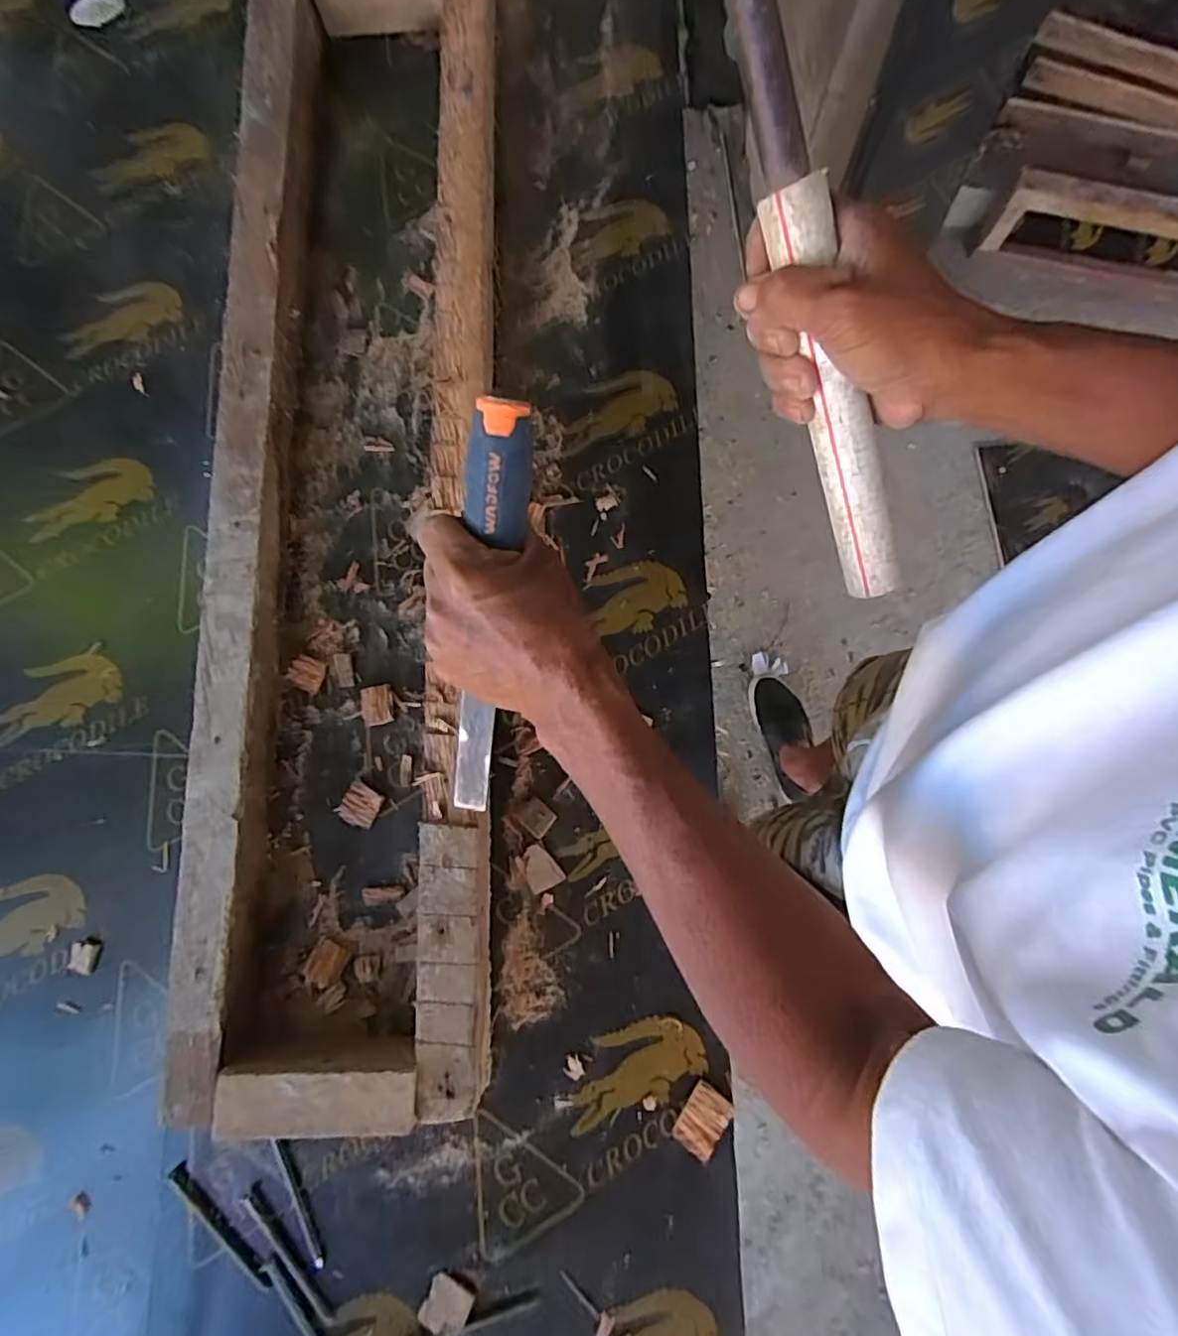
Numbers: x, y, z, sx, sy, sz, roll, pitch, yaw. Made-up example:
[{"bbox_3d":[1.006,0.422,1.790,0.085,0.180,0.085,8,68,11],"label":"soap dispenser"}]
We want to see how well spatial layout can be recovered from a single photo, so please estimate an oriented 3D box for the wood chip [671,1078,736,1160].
[{"bbox_3d":[0.081,0.318,0.453,0.030,0.004,0.040,31,77,23],"label":"wood chip"}]

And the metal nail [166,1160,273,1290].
[{"bbox_3d":[-0.253,0.383,0.439,0.101,0.006,0.010,44,83,8],"label":"metal nail"}]

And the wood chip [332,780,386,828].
[{"bbox_3d":[-0.170,0.103,0.480,0.030,0.006,0.030,32,82,6],"label":"wood chip"}]

